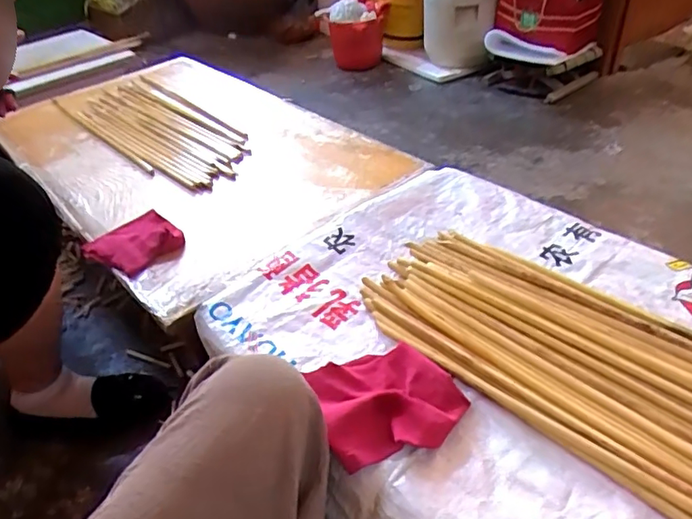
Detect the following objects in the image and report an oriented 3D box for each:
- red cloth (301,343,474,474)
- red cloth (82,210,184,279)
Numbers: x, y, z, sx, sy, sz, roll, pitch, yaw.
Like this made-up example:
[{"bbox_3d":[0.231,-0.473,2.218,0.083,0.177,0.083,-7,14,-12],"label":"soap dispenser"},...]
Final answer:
[{"bbox_3d":[0.039,0.133,0.516,0.130,0.030,0.117,-14,41,-9],"label":"red cloth"},{"bbox_3d":[-0.333,-0.026,0.842,0.131,0.021,0.144,-34,47,-29],"label":"red cloth"}]

